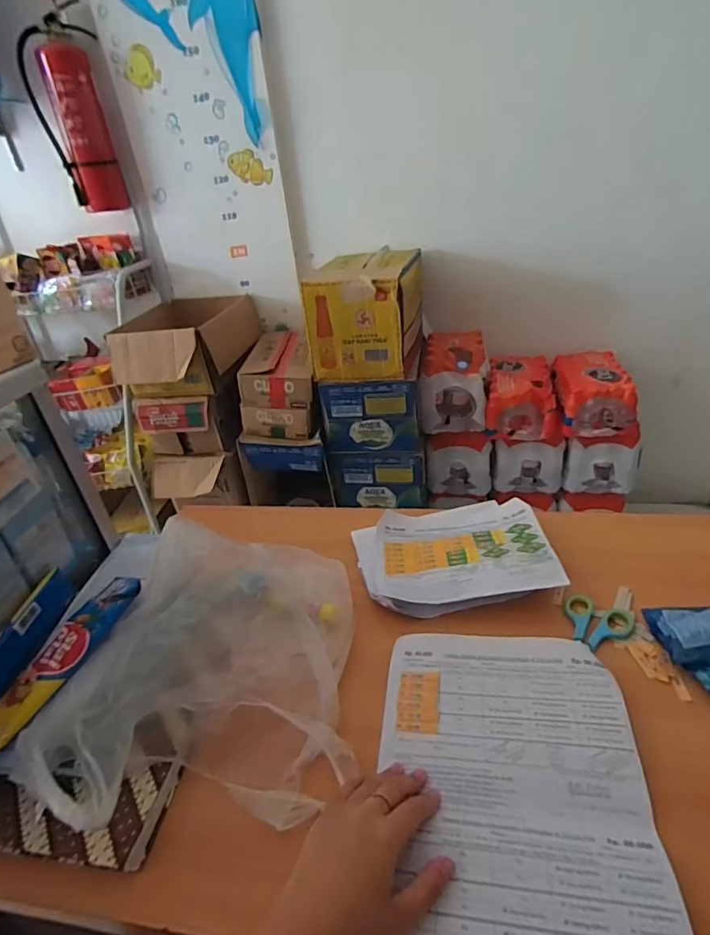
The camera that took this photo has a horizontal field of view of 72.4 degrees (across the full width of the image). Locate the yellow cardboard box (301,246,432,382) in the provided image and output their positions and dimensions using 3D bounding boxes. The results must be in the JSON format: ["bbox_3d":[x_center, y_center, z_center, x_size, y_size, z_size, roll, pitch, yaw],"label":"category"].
[{"bbox_3d":[0.041,-0.431,1.365,0.267,0.264,0.325,1,33,13],"label":"yellow cardboard box"}]

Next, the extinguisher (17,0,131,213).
[{"bbox_3d":[-0.800,-1.001,1.382,0.191,0.461,0.125,-21,34,-20],"label":"extinguisher"}]

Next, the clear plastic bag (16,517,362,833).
[{"bbox_3d":[-0.144,0.179,0.466,0.267,0.108,0.266,-6,32,2],"label":"clear plastic bag"}]

